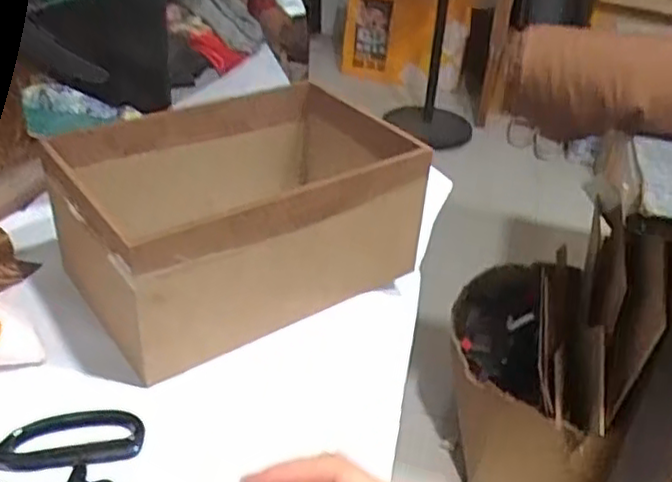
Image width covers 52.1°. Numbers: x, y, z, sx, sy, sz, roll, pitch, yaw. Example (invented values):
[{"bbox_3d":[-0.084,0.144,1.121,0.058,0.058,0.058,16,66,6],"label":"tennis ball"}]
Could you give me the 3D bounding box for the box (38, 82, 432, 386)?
[{"bbox_3d":[-0.081,-0.023,0.582,0.258,0.136,0.187,-21,42,-32],"label":"box"}]

